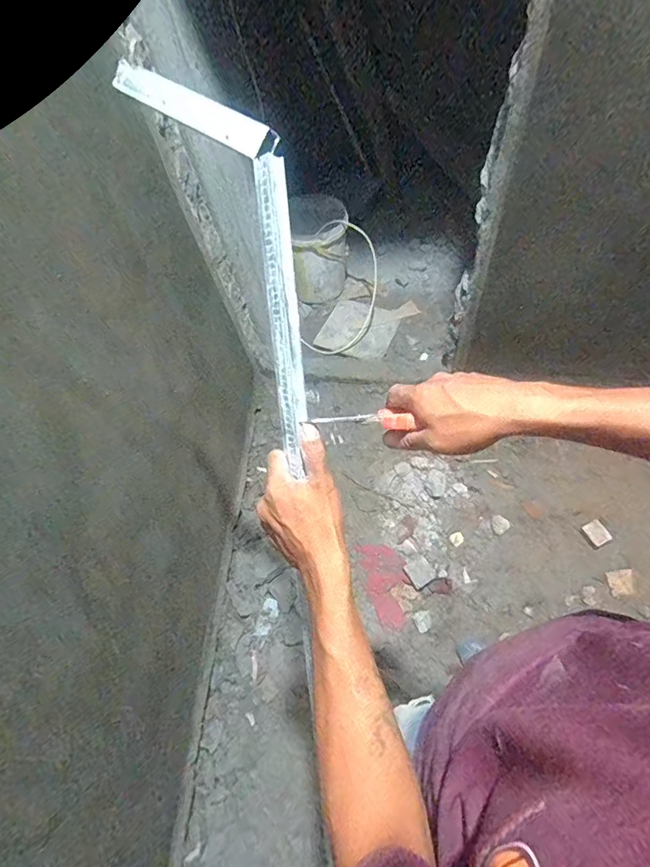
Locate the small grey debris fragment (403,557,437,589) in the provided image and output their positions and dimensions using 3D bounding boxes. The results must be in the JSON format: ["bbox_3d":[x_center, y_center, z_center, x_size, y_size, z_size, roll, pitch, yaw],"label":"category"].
[{"bbox_3d":[0.296,0.429,1.366,0.076,0.009,0.079,-30,62,-8],"label":"small grey debris fragment"}]

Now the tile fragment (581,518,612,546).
[{"bbox_3d":[0.841,0.305,1.360,0.056,0.014,0.071,-36,78,4],"label":"tile fragment"}]

